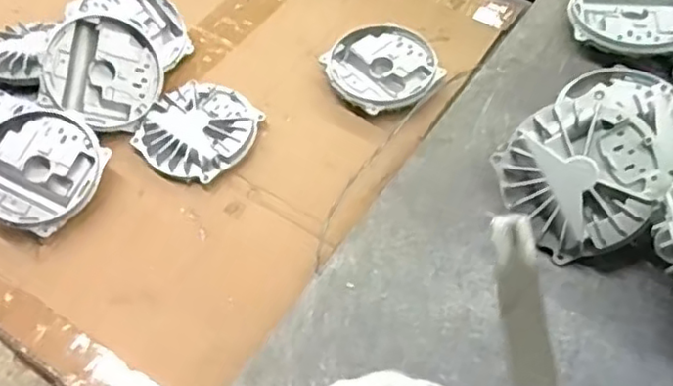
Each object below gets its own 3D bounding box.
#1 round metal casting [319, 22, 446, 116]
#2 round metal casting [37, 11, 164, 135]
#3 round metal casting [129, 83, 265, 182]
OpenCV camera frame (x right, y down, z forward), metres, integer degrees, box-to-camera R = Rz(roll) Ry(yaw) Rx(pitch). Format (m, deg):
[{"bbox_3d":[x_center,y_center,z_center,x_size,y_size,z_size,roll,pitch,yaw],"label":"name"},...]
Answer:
[{"bbox_3d":[0.045,-0.124,0.663,0.107,0.023,0.112,-1,55,1],"label":"round metal casting"},{"bbox_3d":[-0.222,-0.118,0.632,0.104,0.024,0.111,0,89,-26],"label":"round metal casting"},{"bbox_3d":[-0.131,-0.061,0.624,0.103,0.025,0.108,-1,55,1],"label":"round metal casting"}]

